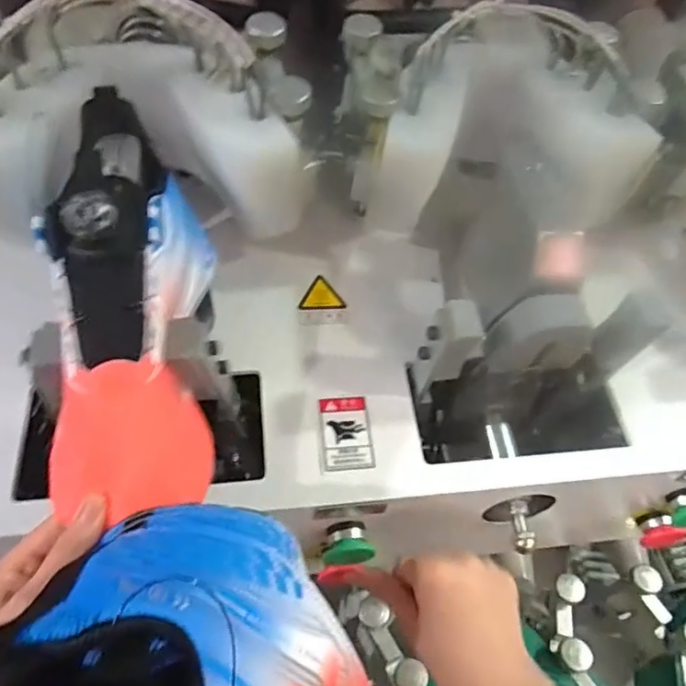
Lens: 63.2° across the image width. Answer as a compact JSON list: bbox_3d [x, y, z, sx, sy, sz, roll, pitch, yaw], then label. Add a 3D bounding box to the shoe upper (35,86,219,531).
[{"bbox_3d":[-0.128,-0.029,0.333,0.080,0.270,0.075,-4,-16,-10],"label":"shoe upper"}]

